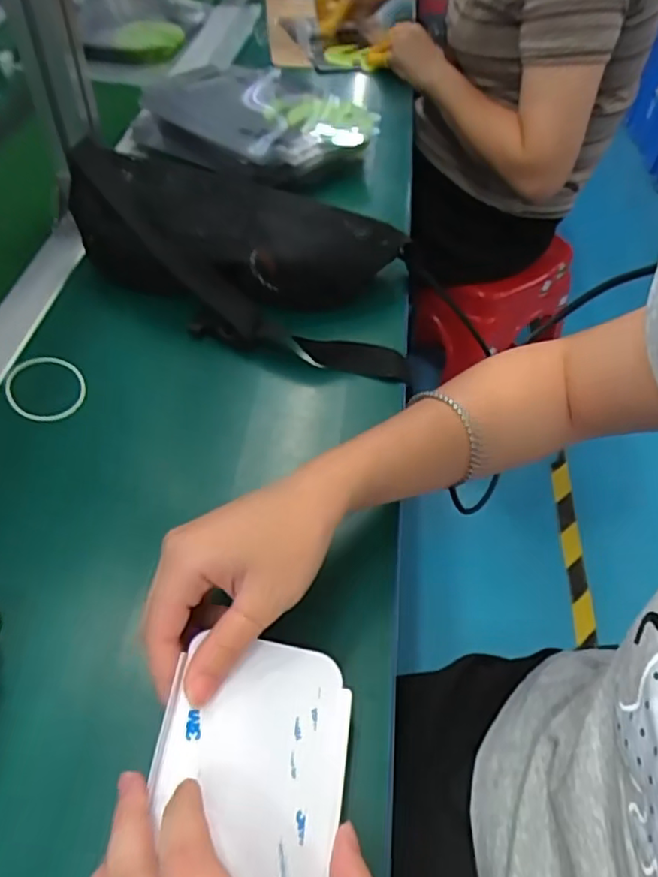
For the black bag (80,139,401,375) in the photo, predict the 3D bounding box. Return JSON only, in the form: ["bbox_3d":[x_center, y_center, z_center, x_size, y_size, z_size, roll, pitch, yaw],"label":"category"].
[{"bbox_3d":[-0.076,-0.149,0.494,0.276,0.080,0.143,9,50,4],"label":"black bag"}]

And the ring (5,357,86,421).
[{"bbox_3d":[-0.205,-0.038,0.435,0.052,0.005,0.061,-24,55,-22],"label":"ring"}]

